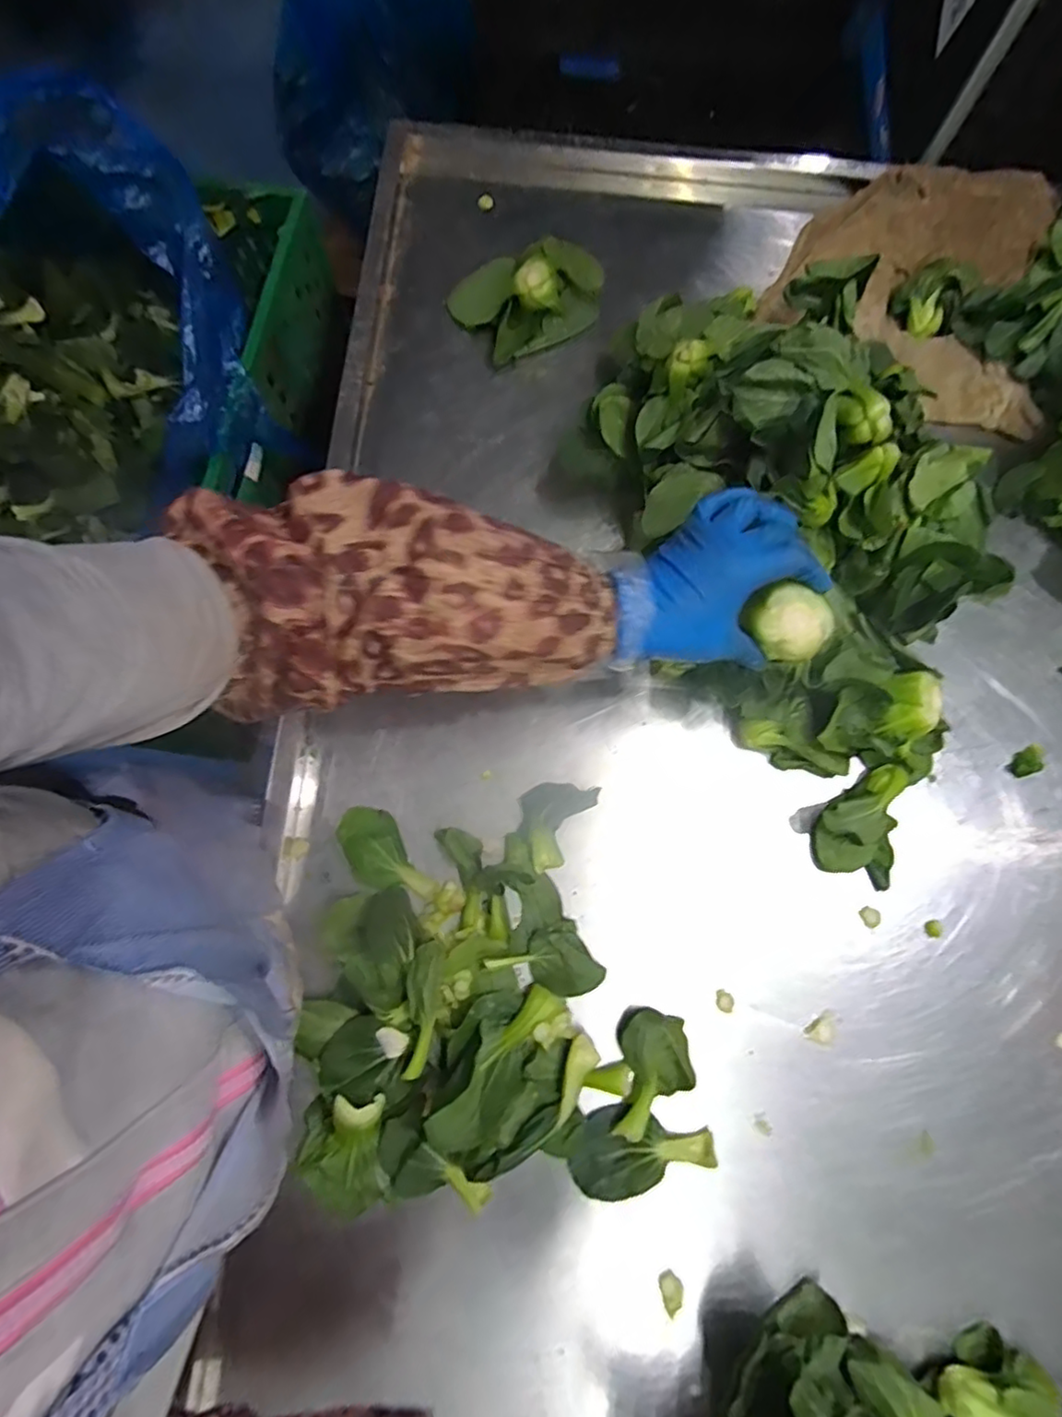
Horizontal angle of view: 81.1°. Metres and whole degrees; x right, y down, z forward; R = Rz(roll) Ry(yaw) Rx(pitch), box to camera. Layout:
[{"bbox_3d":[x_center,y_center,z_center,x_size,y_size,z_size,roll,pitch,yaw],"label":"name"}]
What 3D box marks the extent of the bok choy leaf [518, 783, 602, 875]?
[{"bbox_3d":[0.014,0.087,0.490,0.051,0.022,0.074,29,78,6],"label":"bok choy leaf"}]

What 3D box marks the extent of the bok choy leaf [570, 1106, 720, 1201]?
[{"bbox_3d":[0.076,0.309,0.440,0.099,0.020,0.053,-17,78,-5],"label":"bok choy leaf"}]

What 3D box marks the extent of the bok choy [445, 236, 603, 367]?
[{"bbox_3d":[-0.004,-0.401,0.581,0.134,0.060,0.102,-26,79,-7],"label":"bok choy"}]

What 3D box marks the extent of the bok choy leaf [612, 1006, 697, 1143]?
[{"bbox_3d":[0.089,0.263,0.448,0.051,0.017,0.082,2,77,0],"label":"bok choy leaf"}]

